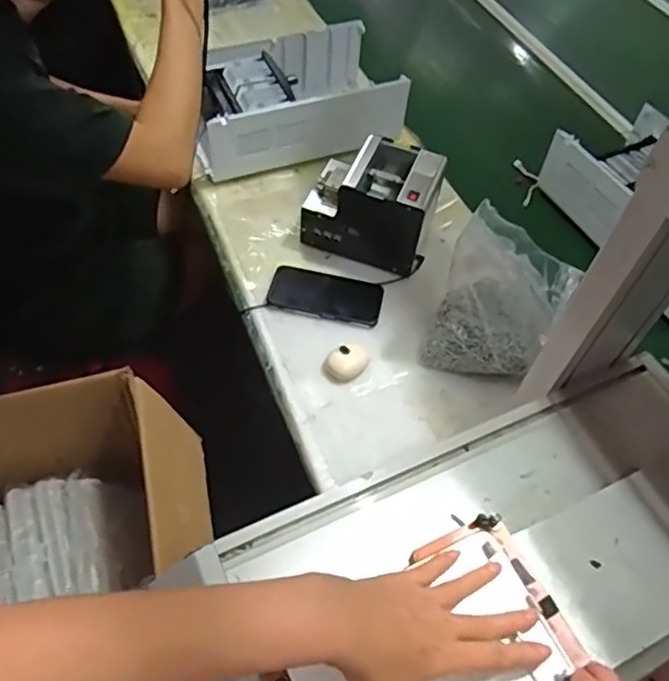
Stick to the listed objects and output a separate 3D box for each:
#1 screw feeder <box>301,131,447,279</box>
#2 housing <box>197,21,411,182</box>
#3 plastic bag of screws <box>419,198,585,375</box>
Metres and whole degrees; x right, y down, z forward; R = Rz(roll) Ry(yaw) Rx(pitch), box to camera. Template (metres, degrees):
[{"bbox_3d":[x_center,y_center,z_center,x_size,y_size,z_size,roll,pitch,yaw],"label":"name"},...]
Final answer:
[{"bbox_3d":[0.062,-0.216,0.951,0.189,0.142,0.142,21,55,10],"label":"screw feeder"},{"bbox_3d":[-0.076,-0.424,1.108,0.350,0.127,0.212,-18,58,-17],"label":"housing"},{"bbox_3d":[0.203,-0.058,0.794,0.140,0.218,0.118,19,55,9],"label":"plastic bag of screws"}]

